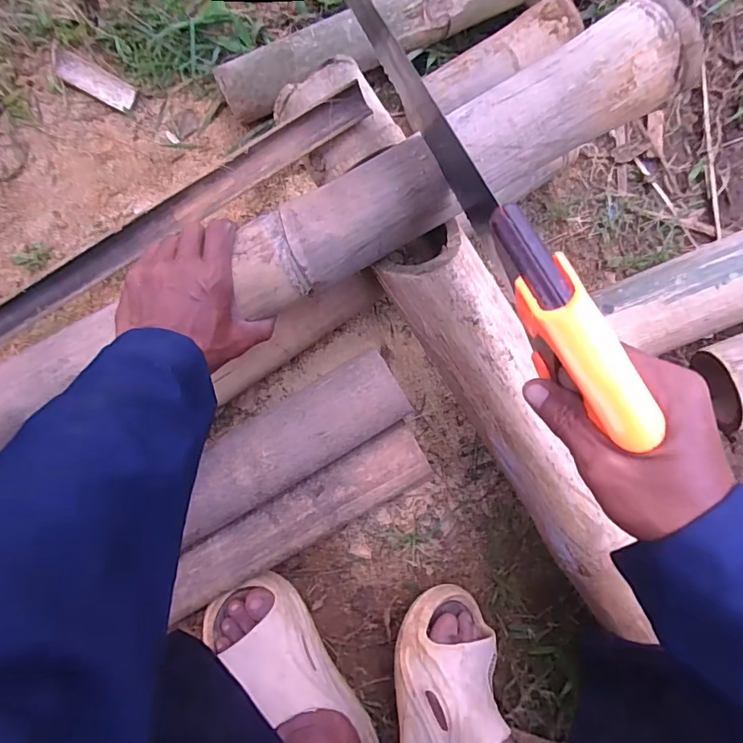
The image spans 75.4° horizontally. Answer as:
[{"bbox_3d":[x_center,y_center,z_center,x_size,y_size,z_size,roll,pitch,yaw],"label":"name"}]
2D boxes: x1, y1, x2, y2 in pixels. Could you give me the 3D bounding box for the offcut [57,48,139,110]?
[{"bbox_3d":[-0.338,-0.355,0.588,0.098,0.014,0.033,28,93,2],"label":"offcut"}]

